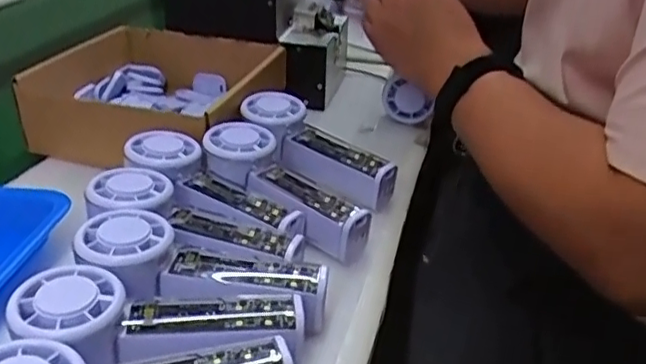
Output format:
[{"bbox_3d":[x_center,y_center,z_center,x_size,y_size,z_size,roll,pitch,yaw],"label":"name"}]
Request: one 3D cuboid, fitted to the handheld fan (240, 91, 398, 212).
[{"bbox_3d":[-0.009,-0.030,0.534,0.159,0.051,0.056,36,42,21],"label":"handheld fan"}]

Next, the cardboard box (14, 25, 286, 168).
[{"bbox_3d":[-0.166,-0.090,0.619,0.193,0.071,0.209,9,30,11],"label":"cardboard box"}]

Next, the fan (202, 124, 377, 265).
[{"bbox_3d":[-0.031,0.000,0.469,0.154,0.034,0.052,36,43,25],"label":"fan"}]

